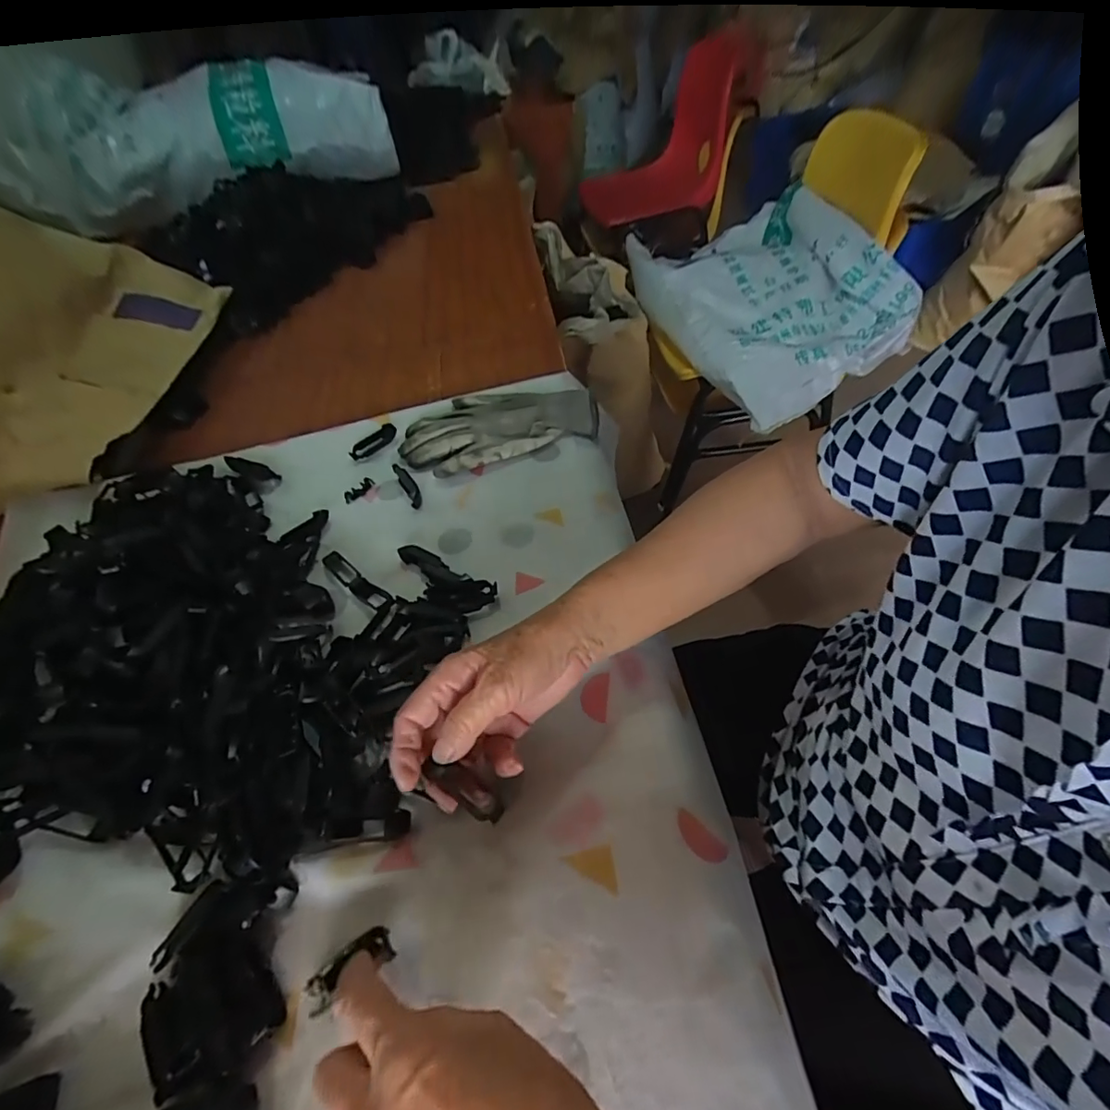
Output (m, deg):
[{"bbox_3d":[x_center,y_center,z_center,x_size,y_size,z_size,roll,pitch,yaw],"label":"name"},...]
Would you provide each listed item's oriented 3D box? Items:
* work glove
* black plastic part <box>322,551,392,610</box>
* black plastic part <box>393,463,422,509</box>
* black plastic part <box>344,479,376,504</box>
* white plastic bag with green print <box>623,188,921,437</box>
[{"bbox_3d":[-0.060,-0.141,0.596,0.217,0.031,0.111,-15,51,-9],"label":"work glove"},{"bbox_3d":[-0.180,0.021,0.480,0.098,0.010,0.018,33,60,27],"label":"black plastic part"},{"bbox_3d":[-0.150,-0.072,0.547,0.013,0.013,0.057,-28,71,-18],"label":"black plastic part"},{"bbox_3d":[-0.203,-0.069,0.556,0.012,0.008,0.038,19,54,18],"label":"black plastic part"},{"bbox_3d":[0.350,-0.535,1.017,0.314,0.184,0.630,-14,51,-5],"label":"white plastic bag with green print"}]

